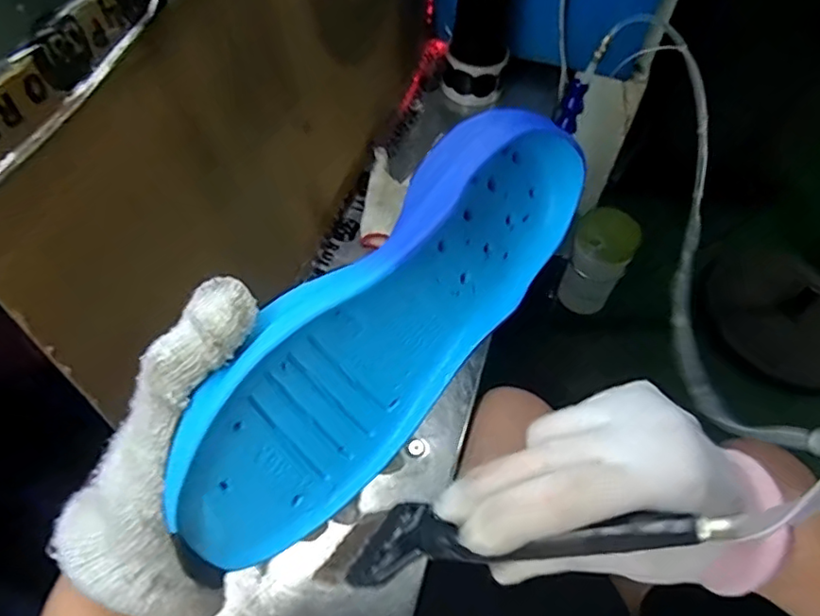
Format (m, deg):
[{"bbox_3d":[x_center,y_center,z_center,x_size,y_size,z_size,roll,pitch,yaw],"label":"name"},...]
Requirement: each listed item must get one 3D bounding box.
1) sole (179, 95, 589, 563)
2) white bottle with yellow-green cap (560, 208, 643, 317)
[{"bbox_3d":[-0.003,0.011,0.277,0.237,0.092,0.027,-48,34,-17],"label":"sole"},{"bbox_3d":[0.240,-0.059,0.778,0.078,0.125,0.073,25,57,13],"label":"white bottle with yellow-green cap"}]

